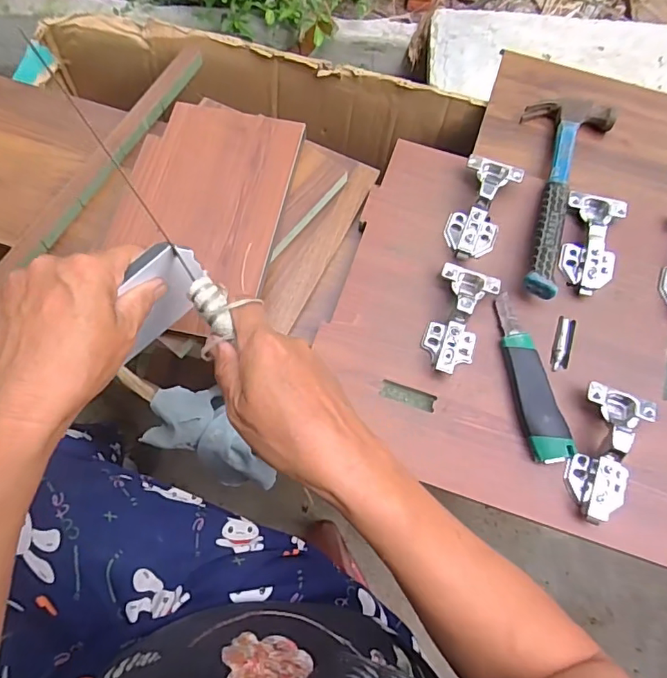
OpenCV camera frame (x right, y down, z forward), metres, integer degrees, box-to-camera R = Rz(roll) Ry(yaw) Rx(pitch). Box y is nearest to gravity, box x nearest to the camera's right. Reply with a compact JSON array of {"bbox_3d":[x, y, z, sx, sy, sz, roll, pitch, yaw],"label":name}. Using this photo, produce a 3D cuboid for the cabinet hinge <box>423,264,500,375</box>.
[{"bbox_3d":[0.123,-0.020,0.502,0.056,0.033,0.112,23,70,3],"label":"cabinet hinge"}]

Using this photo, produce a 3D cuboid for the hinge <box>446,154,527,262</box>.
[{"bbox_3d":[0.158,-0.139,0.541,0.058,0.030,0.118,20,72,5],"label":"hinge"}]

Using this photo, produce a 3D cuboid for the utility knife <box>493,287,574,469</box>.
[{"bbox_3d":[0.186,0.033,0.477,0.037,0.011,0.163,-10,72,-2],"label":"utility knife"}]

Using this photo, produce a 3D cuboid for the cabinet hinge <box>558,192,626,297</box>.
[{"bbox_3d":[0.273,-0.103,0.533,0.055,0.018,0.119,16,73,7],"label":"cabinet hinge"}]

